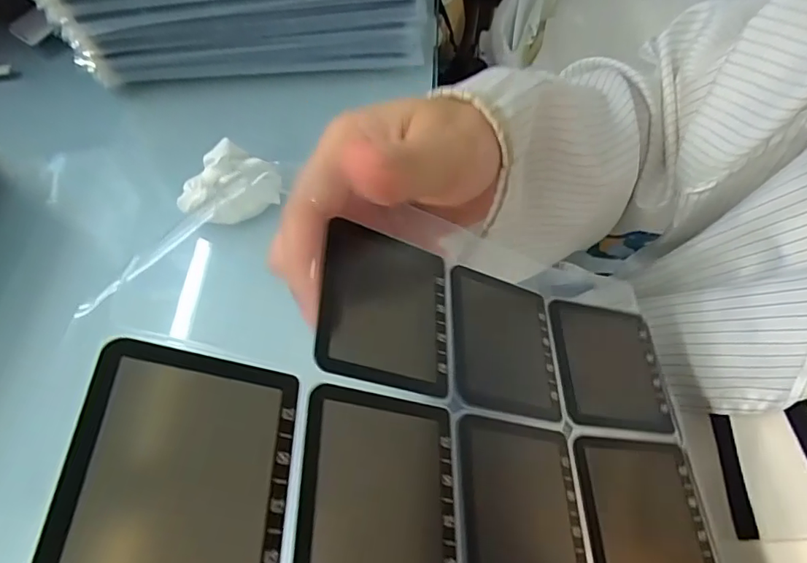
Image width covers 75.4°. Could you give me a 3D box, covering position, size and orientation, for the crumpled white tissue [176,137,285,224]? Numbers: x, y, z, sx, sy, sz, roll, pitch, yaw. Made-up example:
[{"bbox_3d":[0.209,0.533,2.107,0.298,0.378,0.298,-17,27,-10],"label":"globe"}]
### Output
[{"bbox_3d":[-0.123,-0.070,0.359,0.068,0.045,0.037,-13,58,-4],"label":"crumpled white tissue"}]

